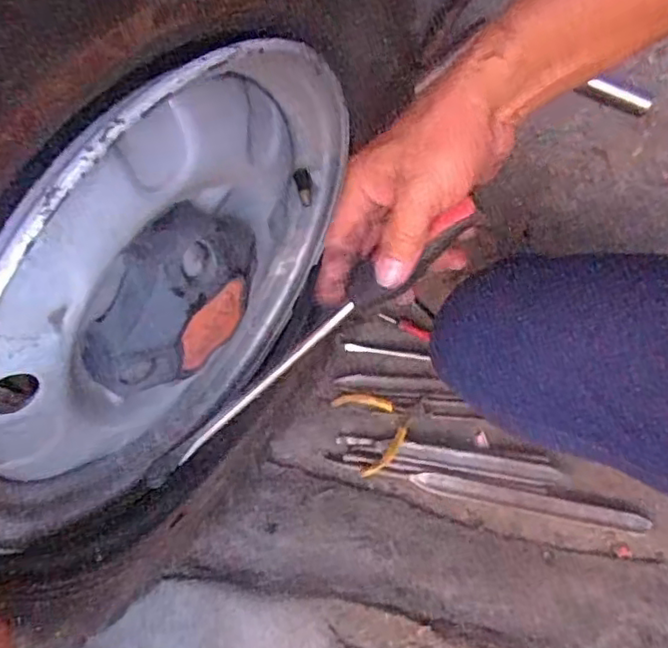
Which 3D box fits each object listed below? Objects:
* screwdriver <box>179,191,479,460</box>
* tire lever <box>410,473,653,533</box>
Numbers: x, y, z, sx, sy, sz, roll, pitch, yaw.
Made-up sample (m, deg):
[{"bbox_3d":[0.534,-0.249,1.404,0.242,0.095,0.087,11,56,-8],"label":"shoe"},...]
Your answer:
[{"bbox_3d":[-0.017,0.009,0.401,0.257,0.022,0.023,-40,70,20],"label":"screwdriver"},{"bbox_3d":[0.191,0.174,0.617,0.227,0.004,0.018,10,67,2],"label":"tire lever"}]

